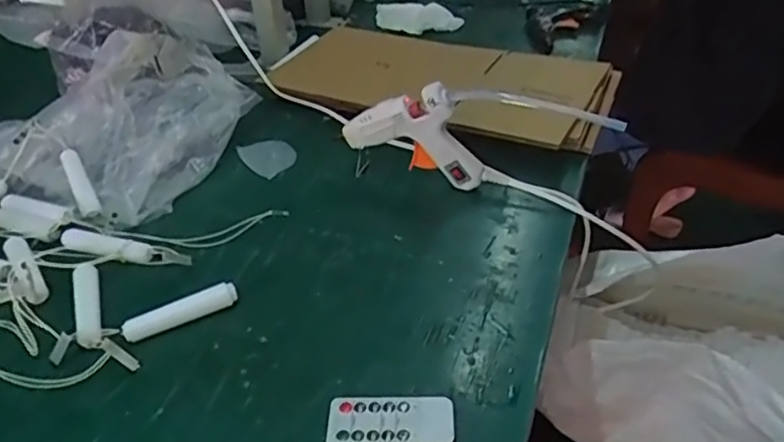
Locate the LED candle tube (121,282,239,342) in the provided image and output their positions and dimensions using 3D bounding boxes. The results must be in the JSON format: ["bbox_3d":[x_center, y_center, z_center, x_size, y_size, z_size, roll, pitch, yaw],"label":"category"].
[{"bbox_3d":[-0.168,0.073,0.508,0.089,0.017,0.017,-20,40,-18],"label":"LED candle tube"}]

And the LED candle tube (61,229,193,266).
[{"bbox_3d":[-0.240,0.024,0.571,0.137,0.014,0.022,9,40,17],"label":"LED candle tube"}]

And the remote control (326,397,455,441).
[{"bbox_3d":[-0.001,0.134,0.424,0.082,0.006,0.036,-1,38,4],"label":"remote control"}]

